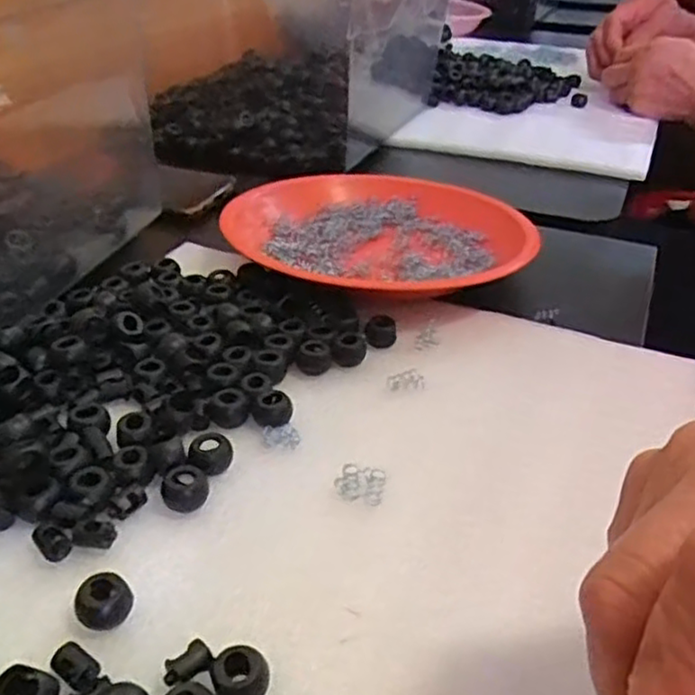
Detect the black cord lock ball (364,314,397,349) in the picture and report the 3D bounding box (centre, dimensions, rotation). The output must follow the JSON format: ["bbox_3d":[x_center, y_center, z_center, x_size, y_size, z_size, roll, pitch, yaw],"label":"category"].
[{"bbox_3d":[0.017,-0.009,0.362,0.016,0.011,0.014,2,36,-3],"label":"black cord lock ball"}]

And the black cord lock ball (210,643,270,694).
[{"bbox_3d":[-0.032,0.098,0.207,0.016,0.012,0.016,2,36,-2],"label":"black cord lock ball"}]

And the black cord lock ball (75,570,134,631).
[{"bbox_3d":[-0.079,0.083,0.227,0.017,0.015,0.013,-6,37,-14],"label":"black cord lock ball"}]

